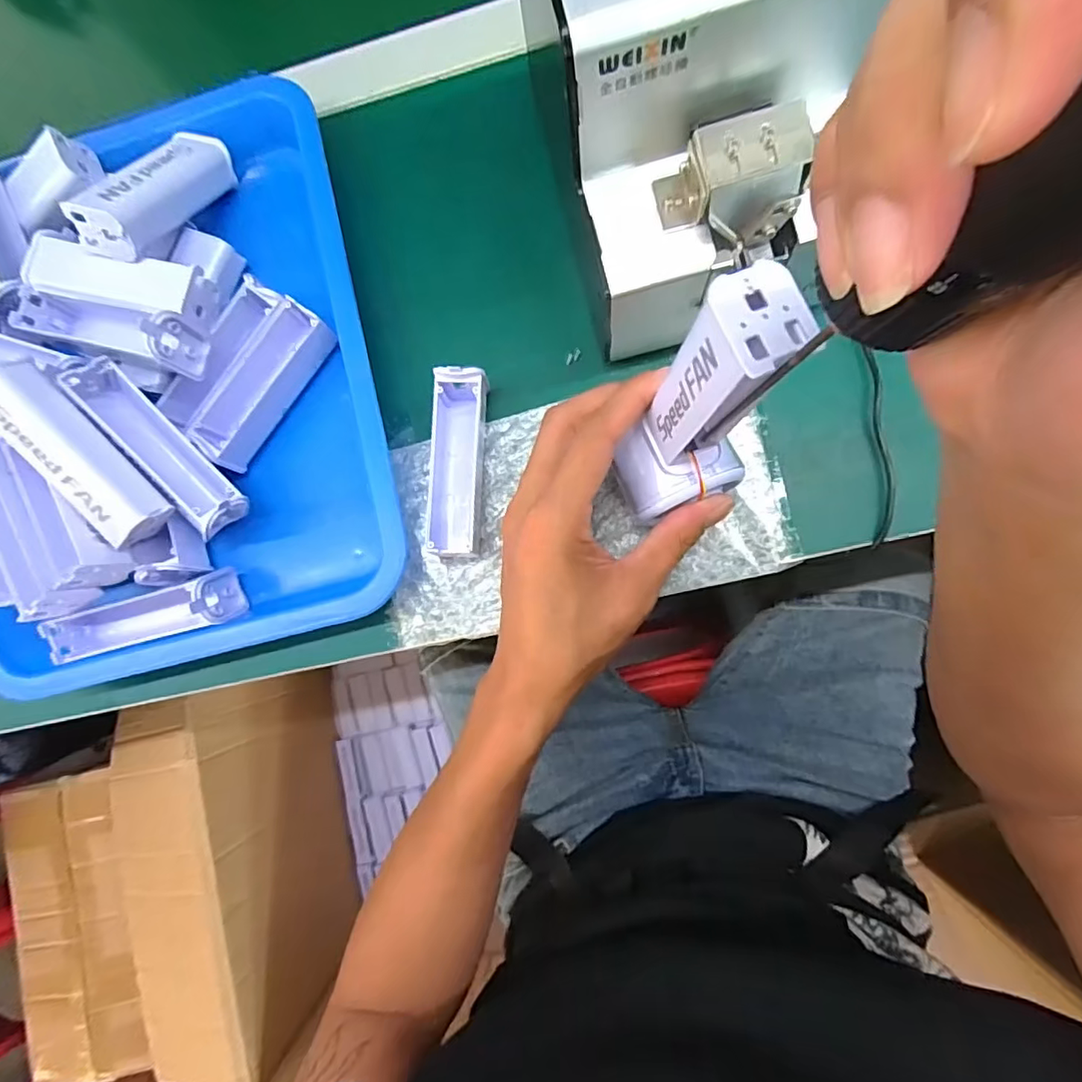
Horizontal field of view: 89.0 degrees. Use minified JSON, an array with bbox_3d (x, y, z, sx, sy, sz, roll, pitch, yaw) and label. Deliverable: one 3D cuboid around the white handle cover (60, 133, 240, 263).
[{"bbox_3d":[-0.220,-0.202,0.318,0.032,0.029,0.103,13,56,8],"label":"white handle cover"}]

